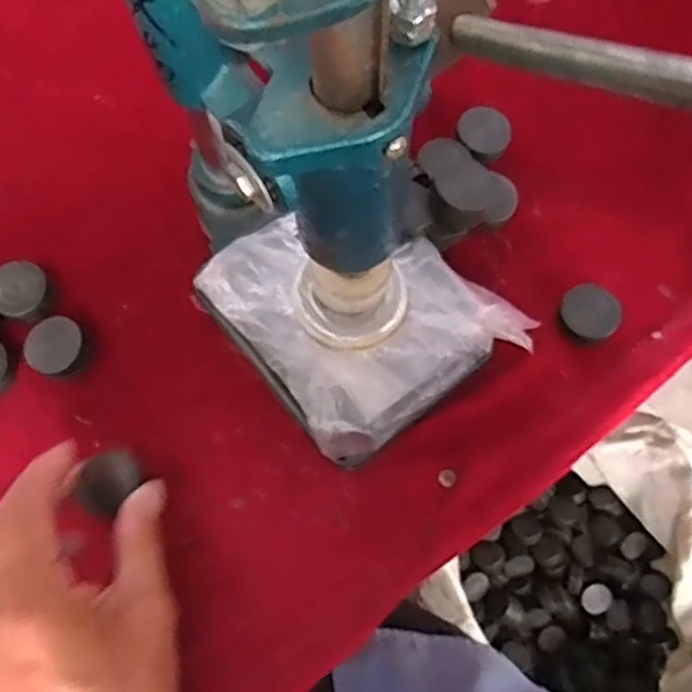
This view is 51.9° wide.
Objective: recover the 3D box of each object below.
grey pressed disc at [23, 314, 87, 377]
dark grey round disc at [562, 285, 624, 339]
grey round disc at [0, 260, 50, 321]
[{"bbox_3d":[-0.161,0.001,0.398,0.026,0.023,0.031,19,73,7],"label":"grey pressed disc"},{"bbox_3d":[0.137,-0.018,0.401,0.032,0.015,0.031,0,71,1],"label":"dark grey round disc"},{"bbox_3d":[-0.185,-0.030,0.410,0.035,0.019,0.031,35,75,12],"label":"grey round disc"}]

